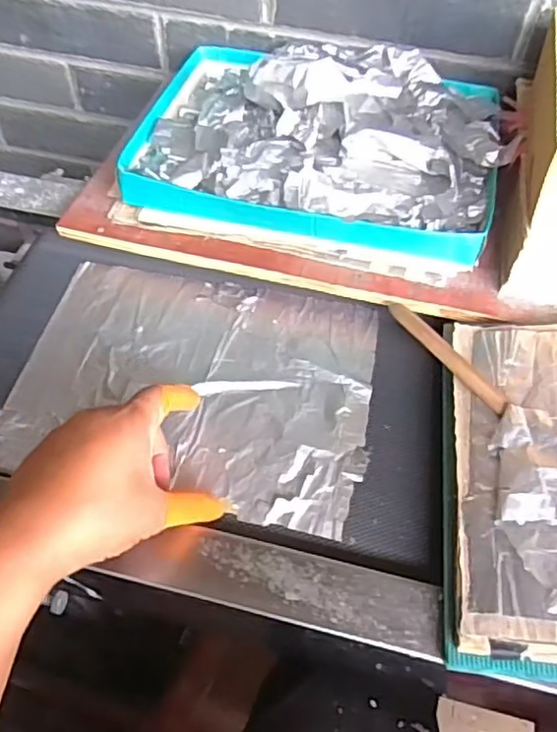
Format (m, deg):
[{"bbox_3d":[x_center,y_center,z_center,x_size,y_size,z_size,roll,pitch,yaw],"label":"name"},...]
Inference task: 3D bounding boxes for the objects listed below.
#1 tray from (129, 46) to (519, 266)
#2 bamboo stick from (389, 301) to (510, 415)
[{"bbox_3d":[0.037,-0.209,0.536,0.306,0.064,0.235,13,56,9],"label":"tray"},{"bbox_3d":[0.112,-0.009,0.430,0.013,0.004,0.116,-33,53,-6],"label":"bamboo stick"}]

